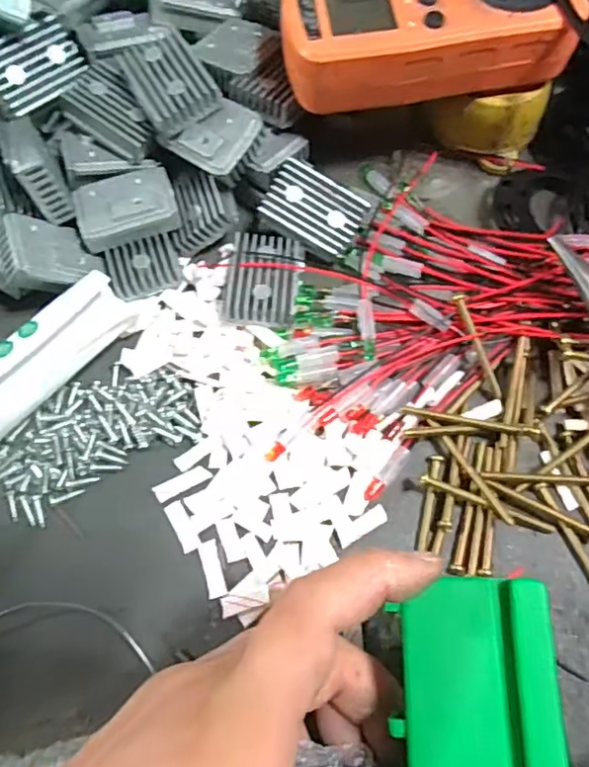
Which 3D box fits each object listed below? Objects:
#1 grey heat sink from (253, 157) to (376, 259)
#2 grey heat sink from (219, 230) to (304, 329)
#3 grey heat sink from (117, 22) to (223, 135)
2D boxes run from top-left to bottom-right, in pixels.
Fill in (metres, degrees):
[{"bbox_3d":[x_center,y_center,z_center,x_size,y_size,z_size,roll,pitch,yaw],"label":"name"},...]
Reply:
[{"bbox_3d":[0.010,-0.082,0.275,0.046,0.010,0.033,30,89,-3],"label":"grey heat sink"},{"bbox_3d":[-0.014,-0.048,0.266,0.032,0.013,0.048,6,70,4],"label":"grey heat sink"},{"bbox_3d":[-0.057,-0.139,0.266,0.033,0.014,0.044,-29,71,-10],"label":"grey heat sink"}]

